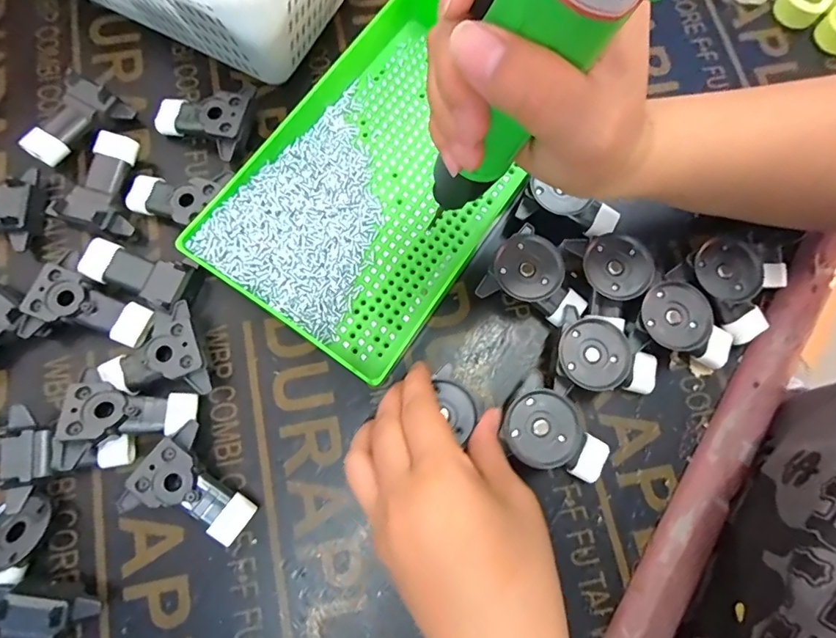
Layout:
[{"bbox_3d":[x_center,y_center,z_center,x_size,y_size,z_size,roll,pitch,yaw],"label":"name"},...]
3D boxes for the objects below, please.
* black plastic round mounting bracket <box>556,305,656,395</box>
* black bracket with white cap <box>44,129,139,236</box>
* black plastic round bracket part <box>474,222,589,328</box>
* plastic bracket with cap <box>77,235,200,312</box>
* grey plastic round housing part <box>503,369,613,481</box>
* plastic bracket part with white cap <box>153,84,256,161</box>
[{"bbox_3d":[0.113,0.028,0.285,0.066,0.029,0.042,31,79,6],"label":"black plastic round mounting bracket"},{"bbox_3d":[-0.203,-0.089,0.309,0.046,0.022,0.065,20,78,4],"label":"black bracket with white cap"},{"bbox_3d":[0.075,-0.021,0.295,0.062,0.029,0.051,37,79,7],"label":"black plastic round bracket part"},{"bbox_3d":[-0.175,-0.030,0.298,0.069,0.023,0.033,24,78,5],"label":"plastic bracket with cap"},{"bbox_3d":[0.079,0.071,0.274,0.066,0.029,0.042,43,80,8],"label":"grey plastic round housing part"},{"bbox_3d":[-0.148,-0.138,0.321,0.067,0.027,0.046,16,77,3],"label":"plastic bracket part with white cap"}]

